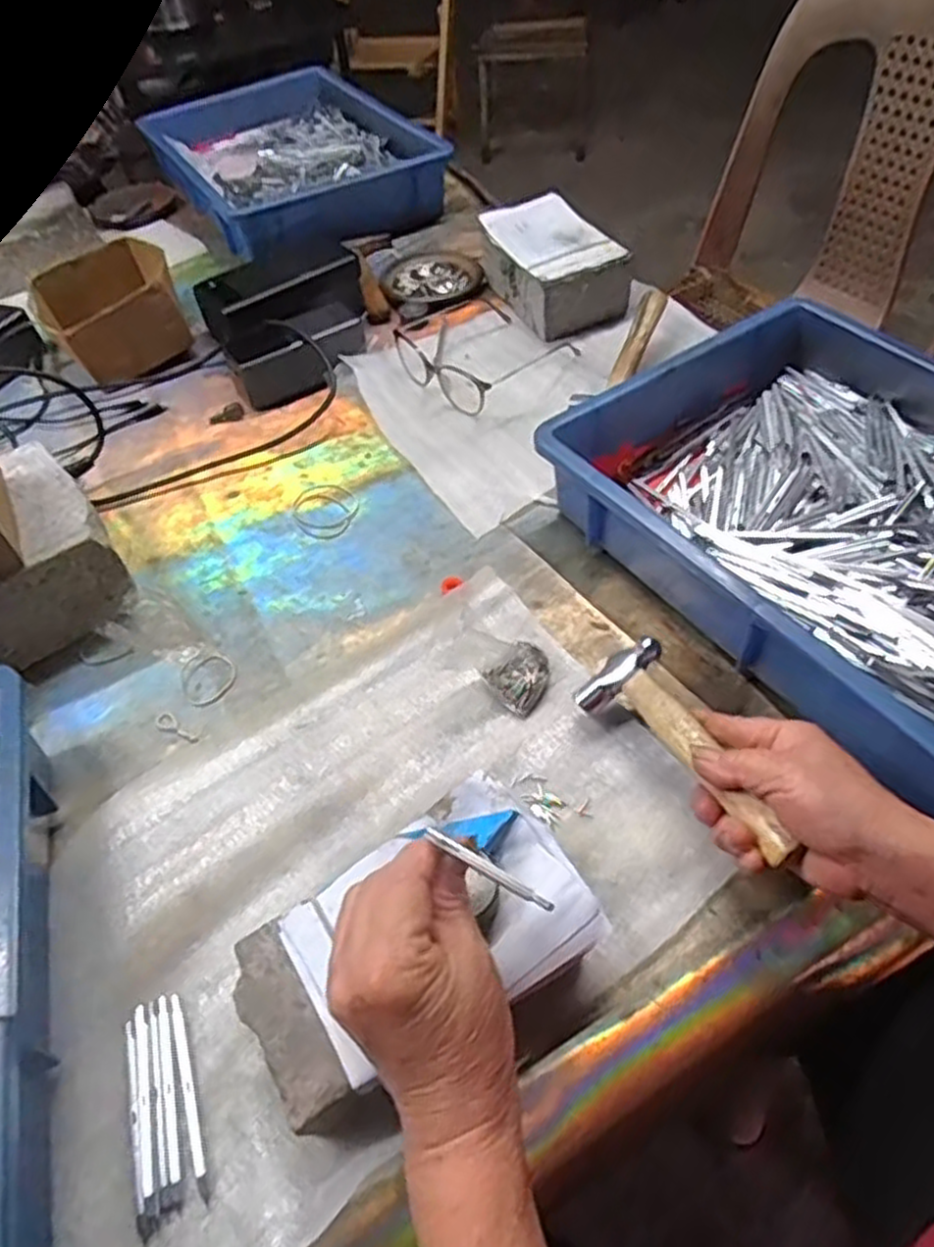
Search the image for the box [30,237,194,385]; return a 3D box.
[{"bbox_3d":[-0.359,-0.318,0.784,0.127,0.074,0.142,-32,55,-19],"label":"box"}]

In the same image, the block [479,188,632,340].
[{"bbox_3d":[0.087,-0.373,0.791,0.097,0.076,0.158,-26,53,-14],"label":"block"}]

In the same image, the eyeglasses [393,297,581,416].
[{"bbox_3d":[0.014,-0.279,0.749,0.156,0.042,0.161,-39,57,-23],"label":"eyeglasses"}]

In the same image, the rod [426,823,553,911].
[{"bbox_3d":[0.009,0.099,0.307,0.058,0.004,0.005,30,59,14],"label":"rod"}]

